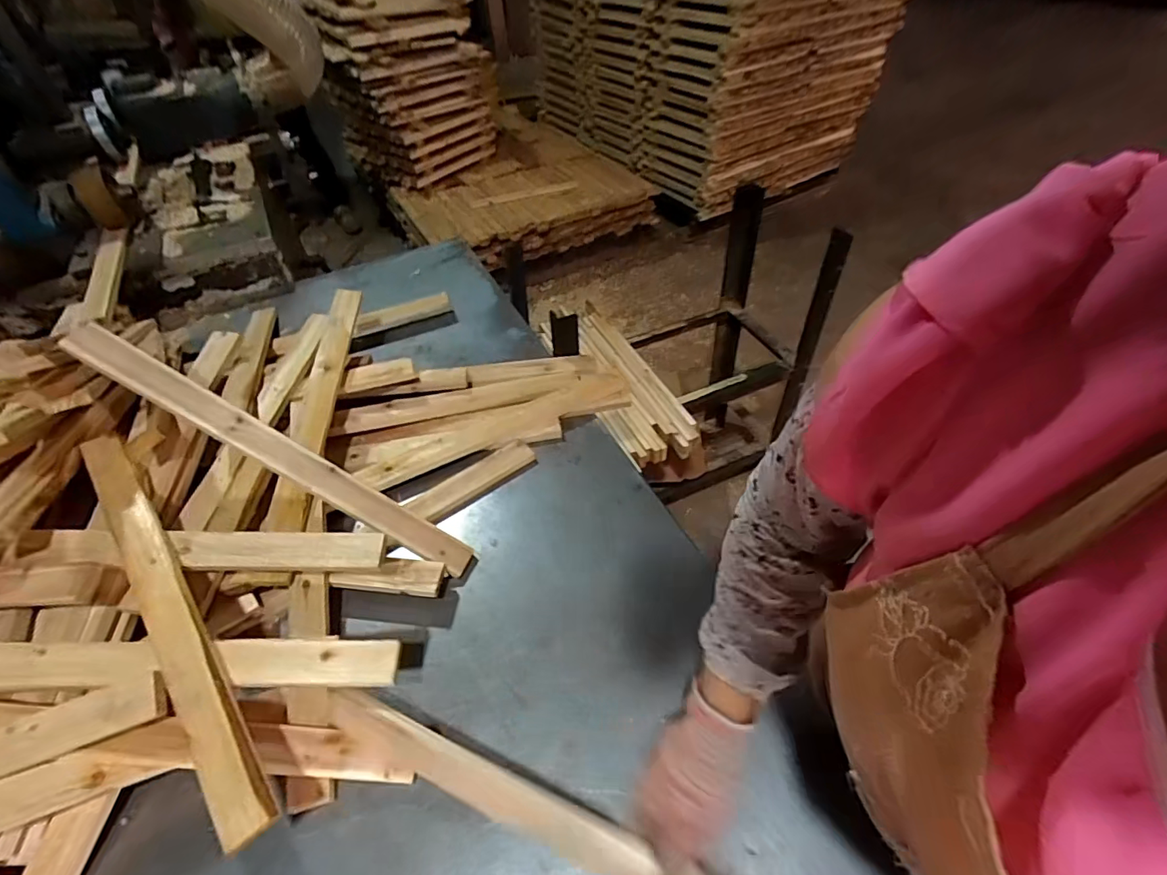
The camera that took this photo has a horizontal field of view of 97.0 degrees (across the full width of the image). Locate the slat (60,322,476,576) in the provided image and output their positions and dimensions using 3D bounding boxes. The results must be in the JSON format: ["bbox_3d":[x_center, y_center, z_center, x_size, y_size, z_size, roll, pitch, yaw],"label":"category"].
[{"bbox_3d":[-0.346,0.026,0.611,0.490,0.018,0.038,35,50,-14],"label":"slat"}]

